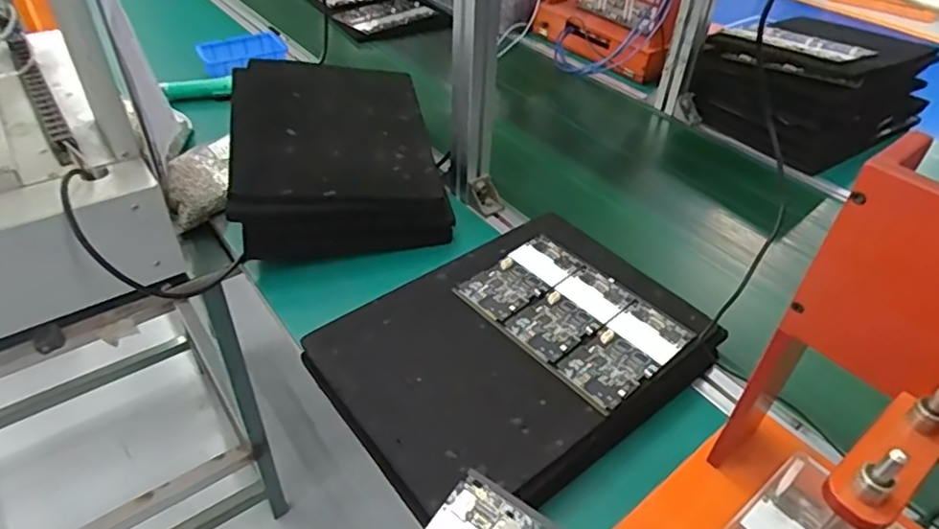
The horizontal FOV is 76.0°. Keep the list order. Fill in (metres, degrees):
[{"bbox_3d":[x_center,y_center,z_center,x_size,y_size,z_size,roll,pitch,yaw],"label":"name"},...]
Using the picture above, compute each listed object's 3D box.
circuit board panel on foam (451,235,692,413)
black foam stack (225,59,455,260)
[{"bbox_3d":[0.103,0.049,0.615,0.141,0.006,0.204,-31,51,-33],"label":"circuit board panel on foam"},{"bbox_3d":[-0.188,-0.164,0.833,0.254,0.104,0.348,-8,42,-13],"label":"black foam stack"}]

